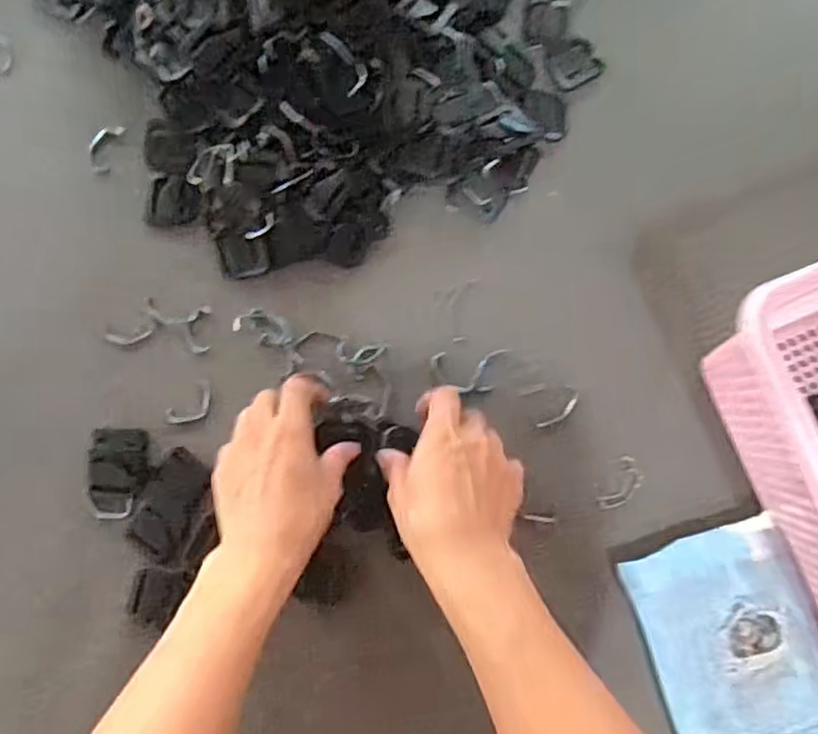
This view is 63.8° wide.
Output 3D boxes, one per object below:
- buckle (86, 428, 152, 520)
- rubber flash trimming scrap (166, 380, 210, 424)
[{"bbox_3d":[-0.192,0.070,0.432,0.037,0.007,0.058,0,82,-3],"label":"buckle"},{"bbox_3d":[-0.147,0.028,0.444,0.035,0.004,0.019,-39,86,-7],"label":"rubber flash trimming scrap"}]

